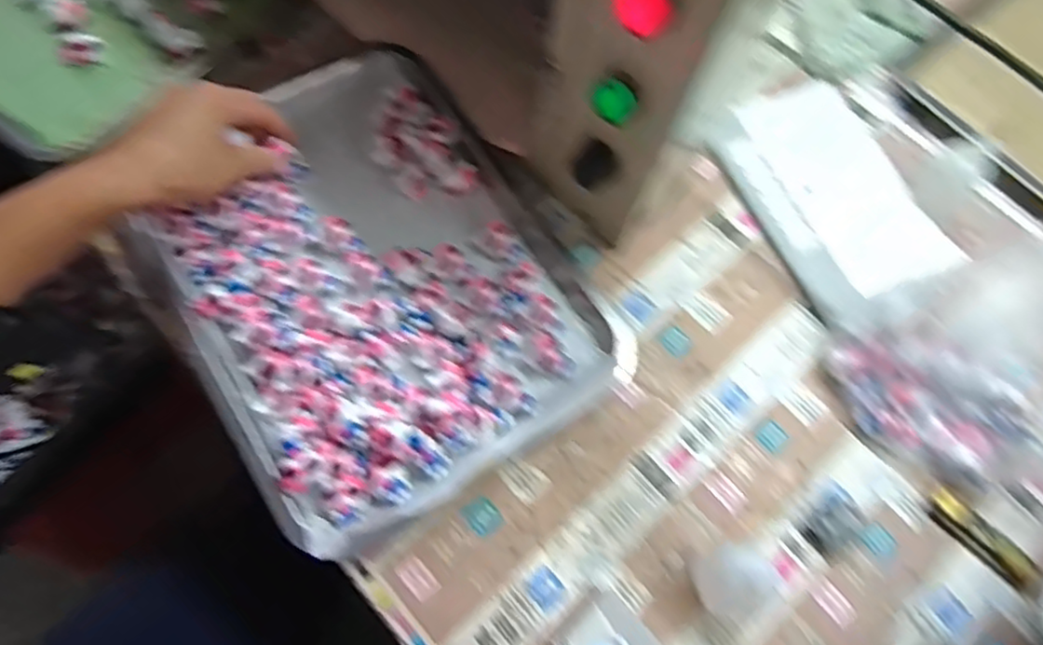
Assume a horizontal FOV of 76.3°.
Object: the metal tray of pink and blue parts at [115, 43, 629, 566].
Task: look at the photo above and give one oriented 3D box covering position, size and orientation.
[{"bbox_3d":[-0.111,-0.038,0.476,0.254,0.048,0.336,-34,72,-14],"label":"metal tray of pink and blue parts"}]

